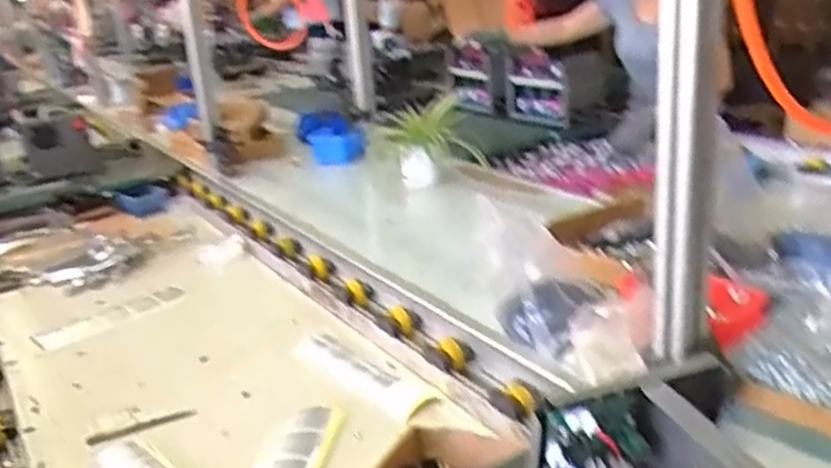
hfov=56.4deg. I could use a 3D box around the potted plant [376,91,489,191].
[{"bbox_3d":[0.033,-0.198,1.778,0.246,0.197,0.208,-4,20,3],"label":"potted plant"}]

